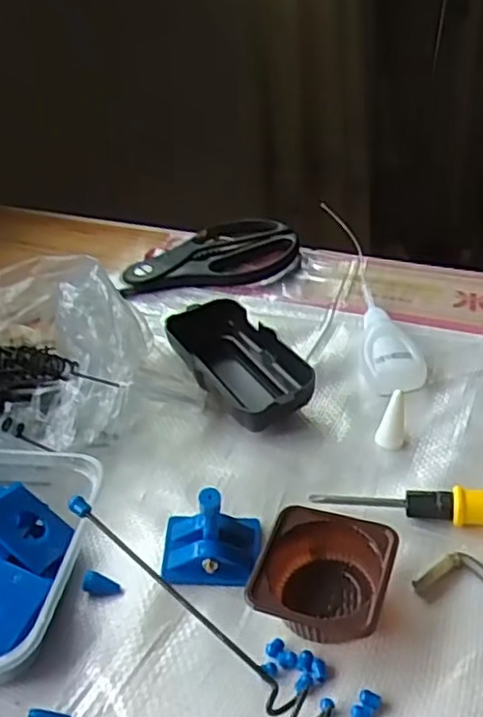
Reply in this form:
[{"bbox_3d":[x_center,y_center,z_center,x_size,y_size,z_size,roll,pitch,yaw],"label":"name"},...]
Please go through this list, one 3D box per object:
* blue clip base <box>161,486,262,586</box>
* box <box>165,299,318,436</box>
[{"bbox_3d":[-0.015,0.079,0.316,0.043,0.025,0.037,-3,37,6],"label":"blue clip base"},{"bbox_3d":[-0.002,0.002,0.412,0.051,0.027,0.102,-23,40,-19],"label":"box"}]

